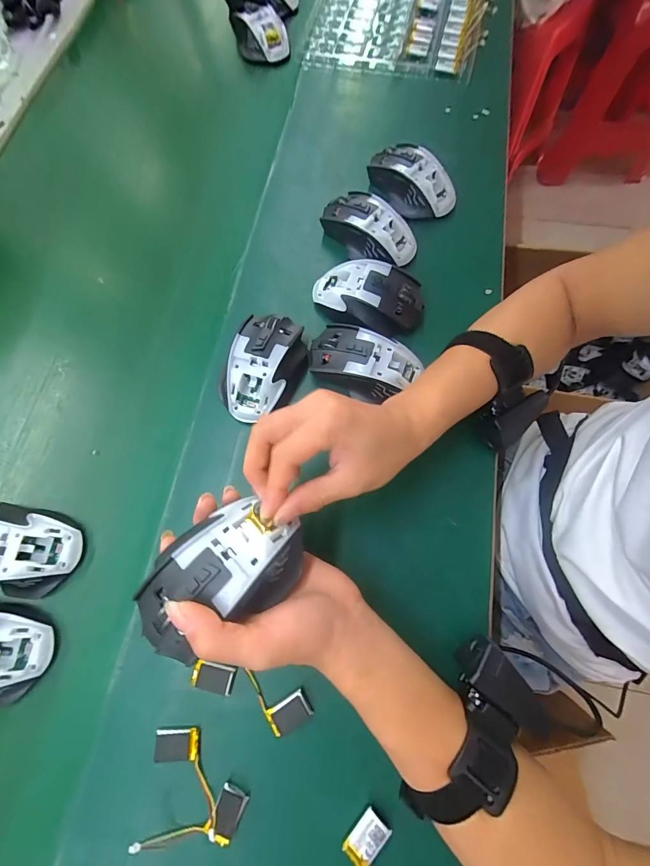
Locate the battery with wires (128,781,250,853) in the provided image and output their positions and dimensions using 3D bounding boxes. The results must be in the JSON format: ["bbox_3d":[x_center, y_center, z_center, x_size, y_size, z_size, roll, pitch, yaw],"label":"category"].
[{"bbox_3d":[-0.091,0.284,0.264,0.073,0.025,0.032,-23,72,-6],"label":"battery with wires"}]

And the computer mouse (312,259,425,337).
[{"bbox_3d":[0.044,-0.140,0.395,0.118,0.042,0.070,9,72,5],"label":"computer mouse"}]

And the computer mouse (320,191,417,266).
[{"bbox_3d":[0.049,-0.232,0.428,0.114,0.046,0.064,43,77,14],"label":"computer mouse"}]

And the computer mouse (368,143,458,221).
[{"bbox_3d":[0.102,-0.300,0.449,0.067,0.047,0.113,-41,75,-12],"label":"computer mouse"}]

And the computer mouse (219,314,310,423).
[{"bbox_3d":[-0.060,-0.068,0.374,0.075,0.044,0.115,13,72,6],"label":"computer mouse"}]

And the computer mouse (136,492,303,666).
[{"bbox_3d":[-0.068,0.088,0.241,0.109,0.033,0.069,-33,73,-9],"label":"computer mouse"}]

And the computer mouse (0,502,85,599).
[{"bbox_3d":[-0.279,0.101,0.334,0.112,0.039,0.076,11,72,5],"label":"computer mouse"}]

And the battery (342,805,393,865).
[{"bbox_3d":[0.022,0.307,0.257,0.027,0.009,0.074,22,73,9],"label":"battery"}]

